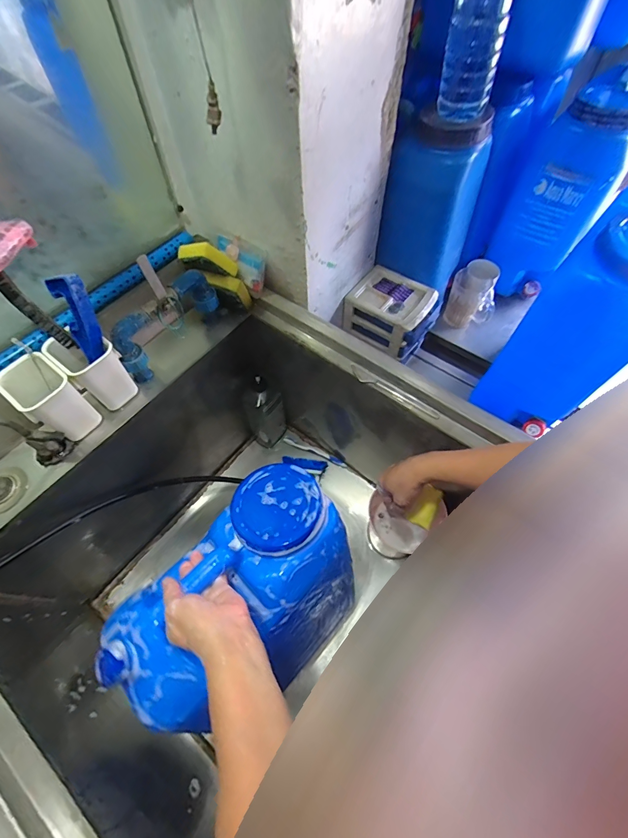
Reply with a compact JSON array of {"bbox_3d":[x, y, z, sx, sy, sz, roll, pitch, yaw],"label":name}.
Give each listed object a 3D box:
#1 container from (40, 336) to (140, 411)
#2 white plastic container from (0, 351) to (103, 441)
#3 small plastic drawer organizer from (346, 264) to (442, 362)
[{"bbox_3d":[-0.339,-0.076,0.578,0.085,0.110,0.071,35,67,18],"label":"container"},{"bbox_3d":[-0.380,-0.028,0.541,0.092,0.102,0.071,35,67,18],"label":"white plastic container"},{"bbox_3d":[0.177,-0.242,0.861,0.187,0.118,0.146,27,65,15],"label":"small plastic drawer organizer"}]

